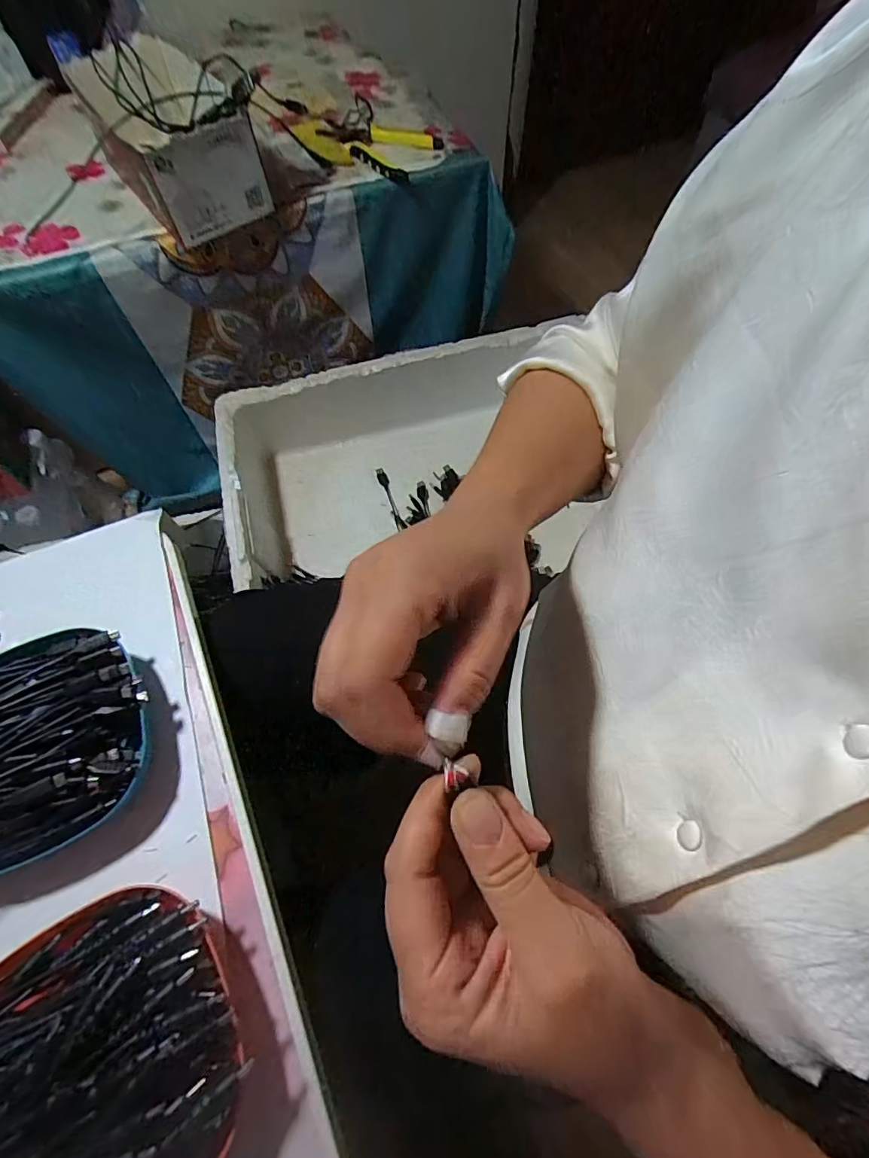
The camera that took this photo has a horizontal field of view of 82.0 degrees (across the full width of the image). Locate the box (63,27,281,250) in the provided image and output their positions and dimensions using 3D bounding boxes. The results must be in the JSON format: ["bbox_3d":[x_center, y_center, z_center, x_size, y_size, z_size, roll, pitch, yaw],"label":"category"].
[{"bbox_3d":[-0.309,-0.515,0.586,0.121,0.106,0.243,-34,67,-16],"label":"box"}]

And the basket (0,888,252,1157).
[{"bbox_3d":[-0.183,0.246,0.236,0.179,0.059,0.136,-28,66,-14],"label":"basket"}]

